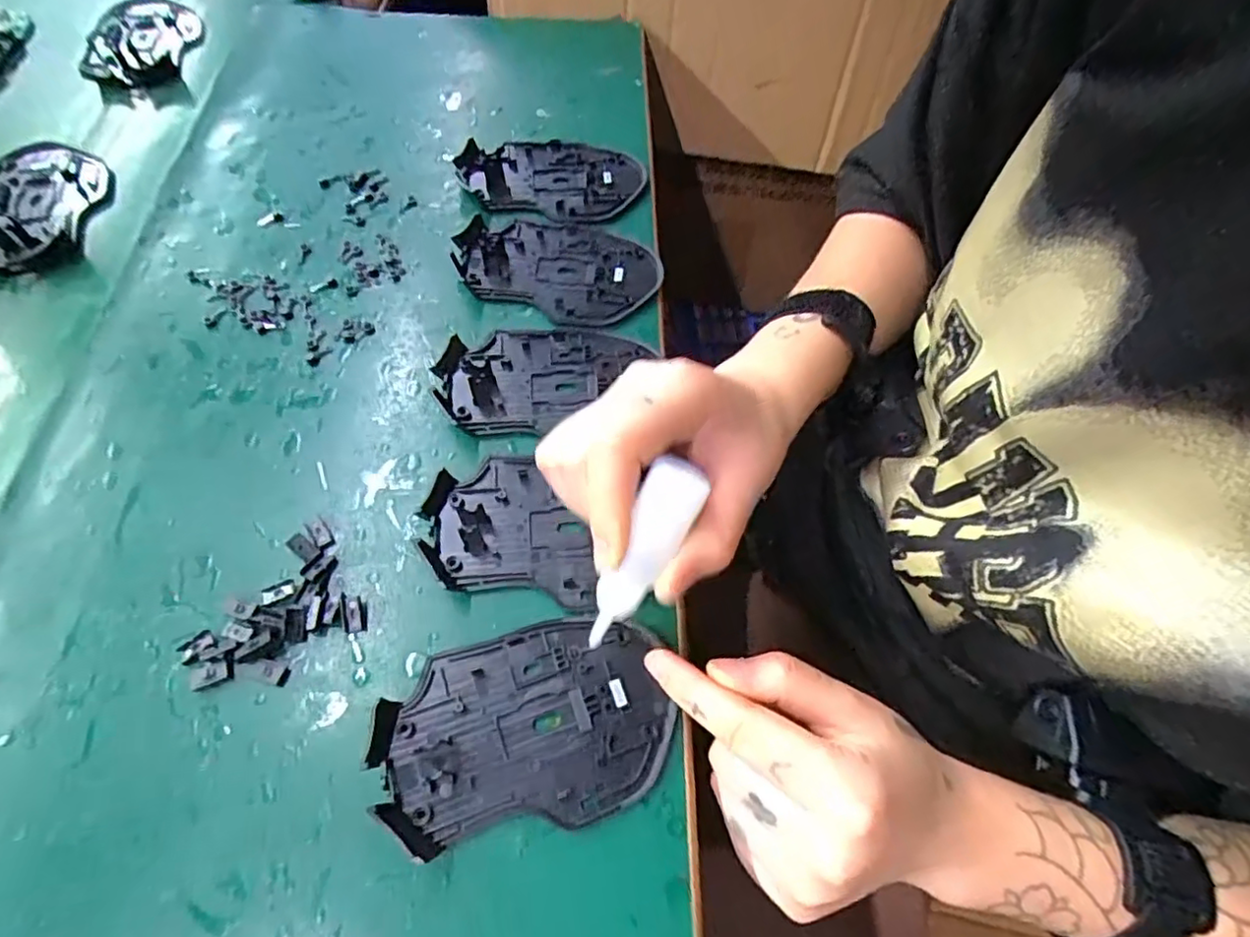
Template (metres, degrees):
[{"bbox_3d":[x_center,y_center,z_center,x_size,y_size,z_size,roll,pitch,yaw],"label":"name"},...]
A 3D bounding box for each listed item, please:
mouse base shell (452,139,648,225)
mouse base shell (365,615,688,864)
[{"bbox_3d":[-0.046,-0.188,0.391,0.114,0.011,0.079,3,61,-1],"label":"mouse base shell"},{"bbox_3d":[-0.037,0.099,0.238,0.109,0.011,0.073,-16,63,-11],"label":"mouse base shell"}]

